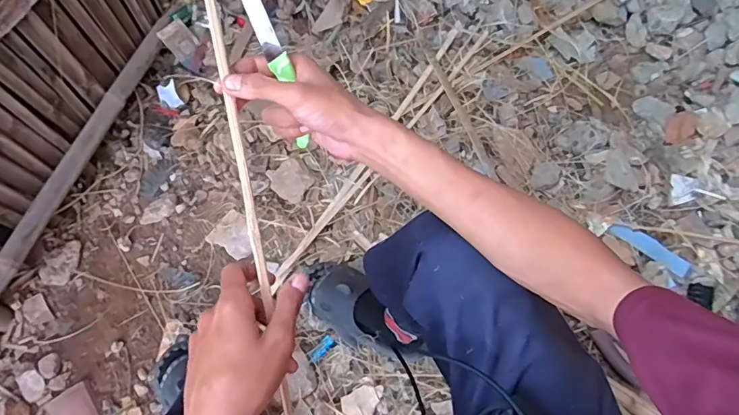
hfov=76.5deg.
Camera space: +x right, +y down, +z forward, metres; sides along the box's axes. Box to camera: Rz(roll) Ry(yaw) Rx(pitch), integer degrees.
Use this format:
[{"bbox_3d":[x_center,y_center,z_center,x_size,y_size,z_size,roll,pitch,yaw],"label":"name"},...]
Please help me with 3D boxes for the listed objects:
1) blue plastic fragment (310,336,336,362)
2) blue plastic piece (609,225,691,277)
[{"bbox_3d":[-0.100,0.298,0.993,0.058,0.010,0.027,-37,73,-13],"label":"blue plastic fragment"},{"bbox_3d":[0.649,0.090,1.083,0.180,0.006,0.053,37,66,16],"label":"blue plastic piece"}]

